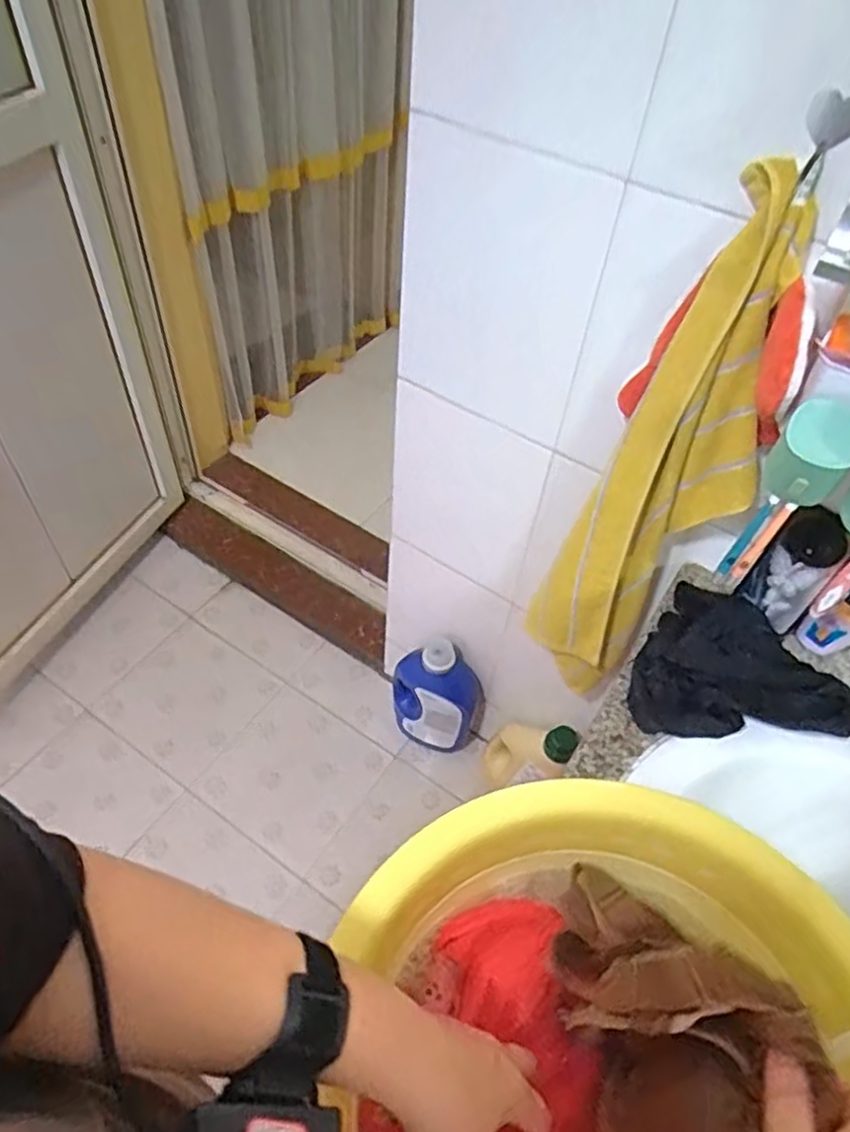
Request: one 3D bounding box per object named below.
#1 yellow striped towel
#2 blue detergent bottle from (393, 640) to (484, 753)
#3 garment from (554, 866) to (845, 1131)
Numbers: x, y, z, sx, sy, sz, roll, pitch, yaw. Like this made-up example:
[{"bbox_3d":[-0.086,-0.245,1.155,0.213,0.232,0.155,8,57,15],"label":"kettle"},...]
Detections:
[{"bbox_3d":[0.252,-0.072,0.817,0.099,0.672,0.161,-19,56,-20],"label":"yellow striped towel"},{"bbox_3d":[0.030,0.256,1.410,0.187,0.302,0.097,10,51,2],"label":"blue detergent bottle"},{"bbox_3d":[0.146,0.299,0.427,0.101,0.168,0.231,-3,52,-8],"label":"garment"}]

